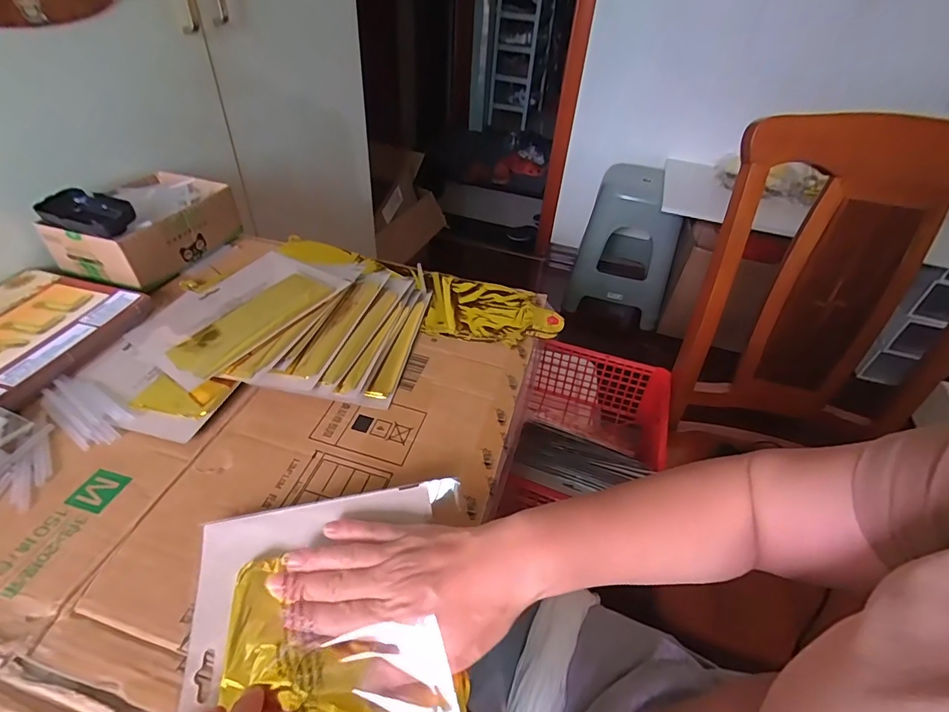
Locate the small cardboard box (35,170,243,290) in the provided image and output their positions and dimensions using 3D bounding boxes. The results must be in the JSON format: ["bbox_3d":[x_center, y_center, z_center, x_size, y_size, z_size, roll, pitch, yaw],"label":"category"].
[{"bbox_3d":[-0.423,-0.179,0.607,0.132,0.068,0.191,16,43,11],"label":"small cardboard box"}]

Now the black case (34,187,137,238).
[{"bbox_3d":[-0.438,-0.161,0.531,0.112,0.030,0.053,17,43,13],"label":"black case"}]

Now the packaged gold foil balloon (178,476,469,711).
[{"bbox_3d":[-0.093,0.178,0.295,0.177,0.020,0.186,-8,49,-6],"label":"packaged gold foil balloon"}]

